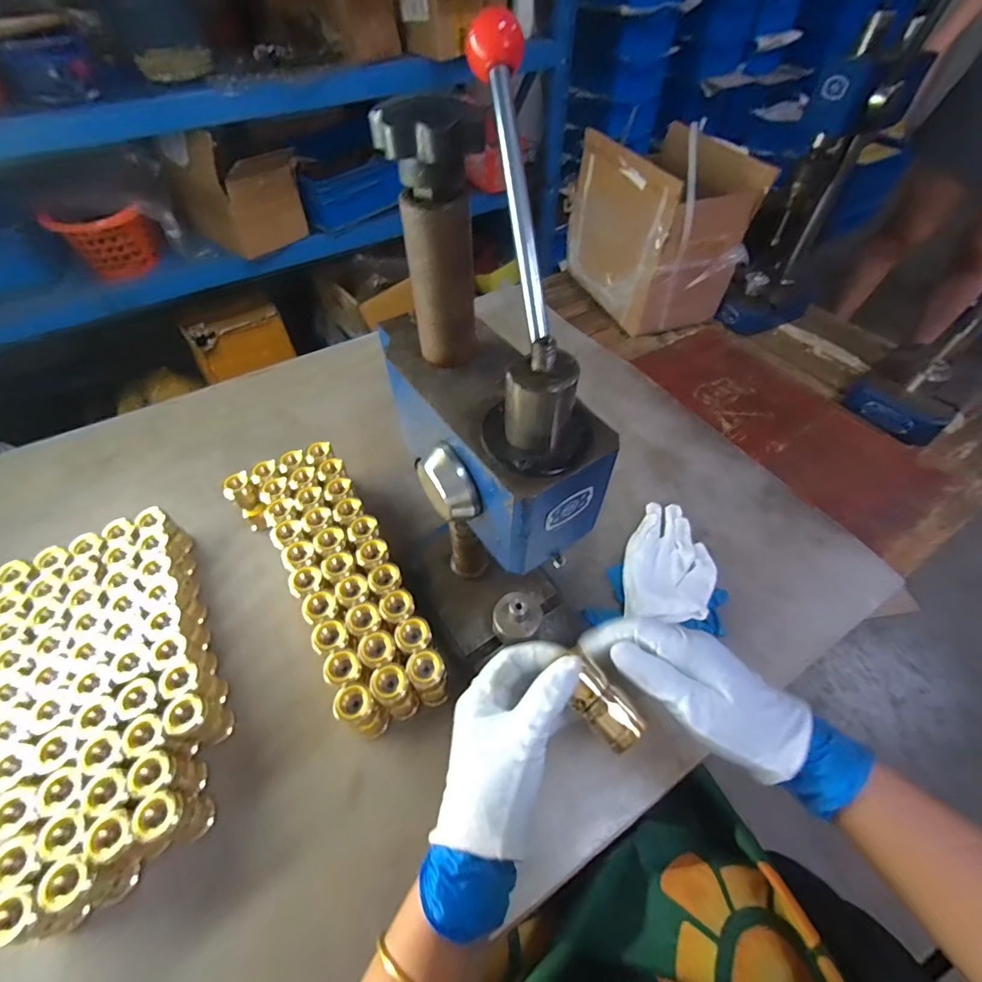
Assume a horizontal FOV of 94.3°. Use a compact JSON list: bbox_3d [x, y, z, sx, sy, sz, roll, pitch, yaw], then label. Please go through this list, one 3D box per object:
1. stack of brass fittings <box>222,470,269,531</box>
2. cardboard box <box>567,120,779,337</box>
[{"bbox_3d":[-0.290,0.019,0.551,0.030,0.091,0.030,-33,60,-23],"label":"stack of brass fittings"},{"bbox_3d":[0.296,-0.475,0.828,0.194,0.238,0.281,-17,55,-13],"label":"cardboard box"}]

